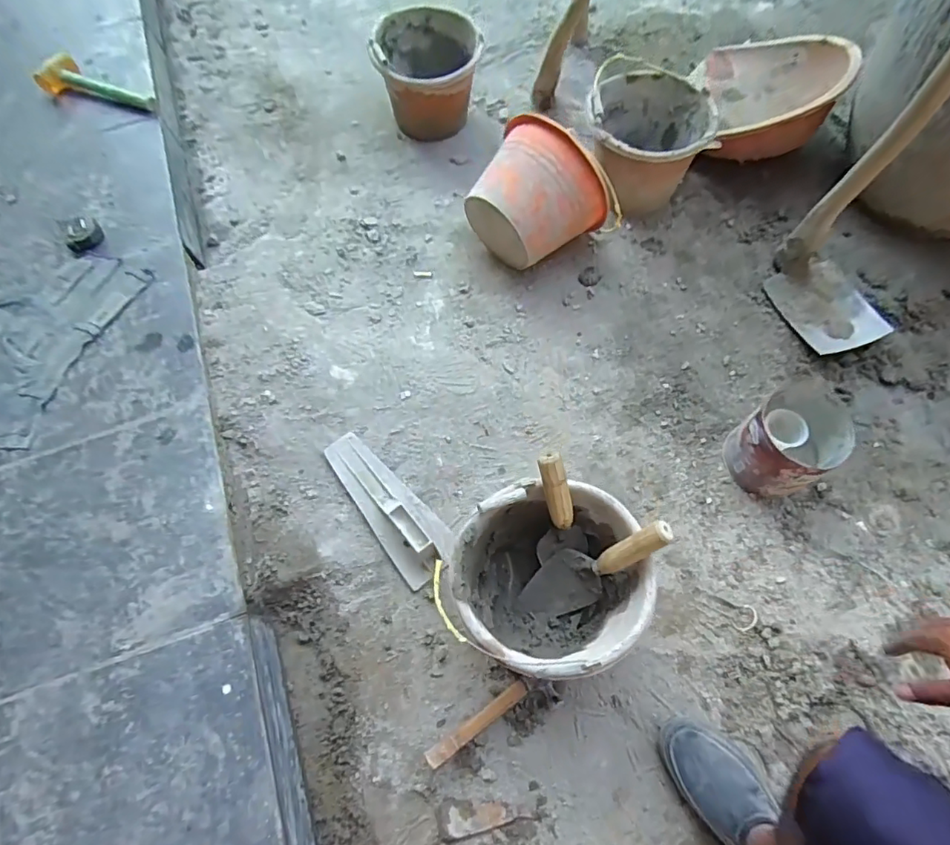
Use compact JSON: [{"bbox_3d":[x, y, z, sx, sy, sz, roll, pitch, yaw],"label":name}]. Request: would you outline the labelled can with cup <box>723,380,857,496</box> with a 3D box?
[{"bbox_3d":[0.545,0.041,0.981,0.151,0.149,0.152,-27,67,-12],"label":"labelled can with cup"}]

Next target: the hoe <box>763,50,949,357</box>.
[{"bbox_3d":[0.732,-0.418,0.844,0.238,0.764,0.240,35,69,15],"label":"hoe"}]

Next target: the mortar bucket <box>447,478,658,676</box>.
[{"bbox_3d":[0.112,0.245,0.840,0.272,0.204,0.253,0,65,0],"label":"mortar bucket"}]

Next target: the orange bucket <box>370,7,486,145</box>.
[{"bbox_3d":[-0.115,-0.874,1.393,0.259,0.204,0.293,-10,65,-5],"label":"orange bucket"}]

